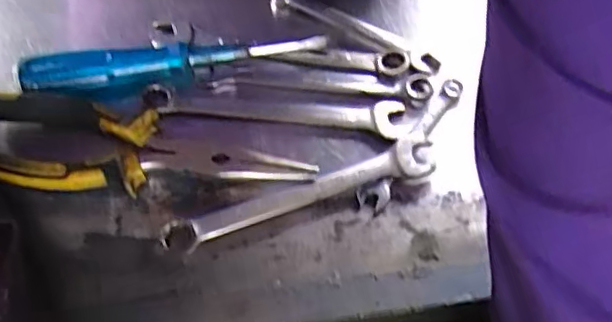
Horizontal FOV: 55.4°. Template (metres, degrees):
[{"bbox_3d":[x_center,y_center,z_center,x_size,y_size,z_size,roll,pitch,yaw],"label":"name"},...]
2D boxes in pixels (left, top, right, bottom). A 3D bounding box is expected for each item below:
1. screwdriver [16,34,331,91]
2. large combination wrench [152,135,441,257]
[{"bbox_3d":[-0.083,-0.067,0.371,0.187,0.021,0.023,-12,63,-8],"label":"screwdriver"},{"bbox_3d":[-0.003,0.020,0.344,0.165,0.013,0.025,-17,63,-10],"label":"large combination wrench"}]

